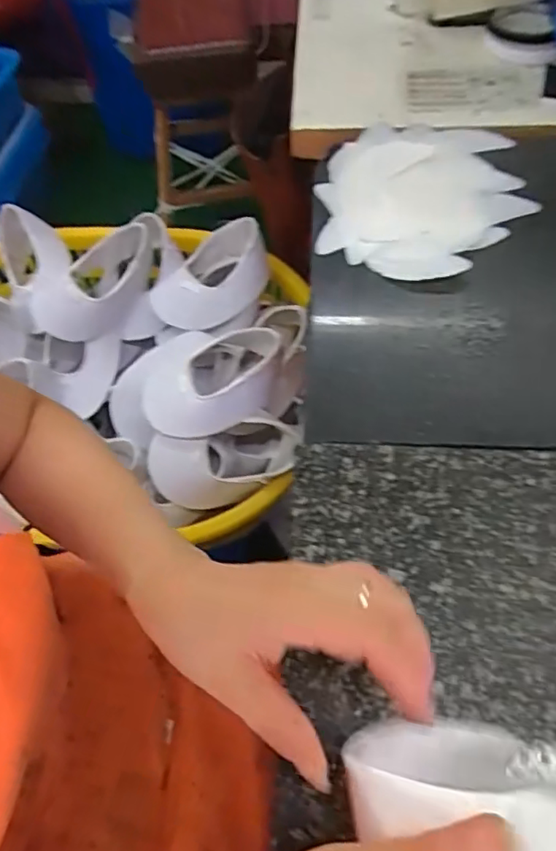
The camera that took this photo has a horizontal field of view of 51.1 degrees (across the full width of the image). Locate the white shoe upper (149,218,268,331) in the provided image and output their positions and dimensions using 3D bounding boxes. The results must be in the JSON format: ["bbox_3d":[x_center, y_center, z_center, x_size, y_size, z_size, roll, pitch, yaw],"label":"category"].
[{"bbox_3d":[-0.086,-0.201,0.795,0.130,0.063,0.169,28,66,18],"label":"white shoe upper"}]

